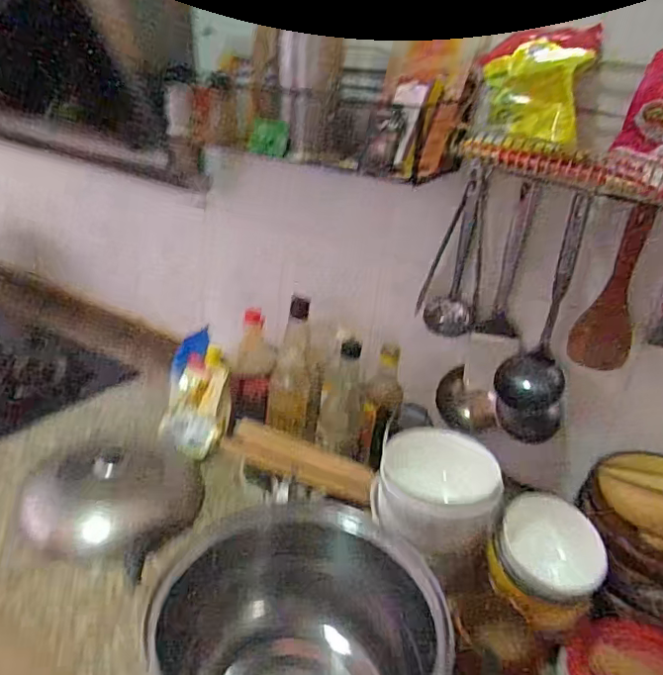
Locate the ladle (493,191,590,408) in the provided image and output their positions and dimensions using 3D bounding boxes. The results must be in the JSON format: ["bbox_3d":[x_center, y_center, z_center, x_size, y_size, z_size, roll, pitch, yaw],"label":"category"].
[{"bbox_3d":[0.319,-0.040,0.820,0.093,0.317,0.034,14,26,16],"label":"ladle"}]

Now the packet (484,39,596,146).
[{"bbox_3d":[0.253,-0.307,0.696,0.125,0.107,0.044,27,32,37],"label":"packet"}]

